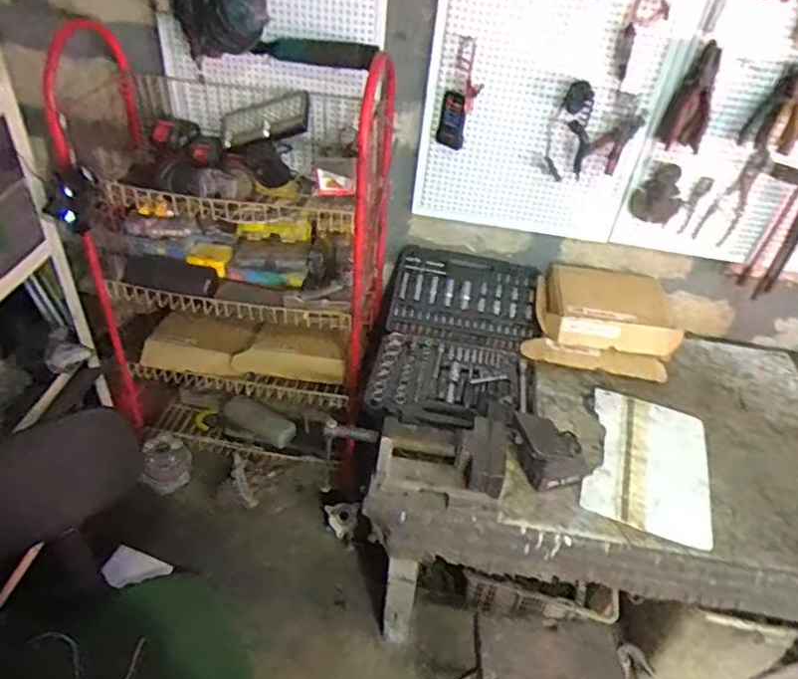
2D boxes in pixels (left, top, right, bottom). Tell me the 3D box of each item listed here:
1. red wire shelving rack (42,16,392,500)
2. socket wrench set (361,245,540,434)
[{"bbox_3d":[-0.379,-0.145,1.511,0.624,0.983,0.346,8,40,1],"label":"red wire shelving rack"},{"bbox_3d":[0.142,-0.014,1.485,0.358,0.098,0.558,10,40,4],"label":"socket wrench set"}]

